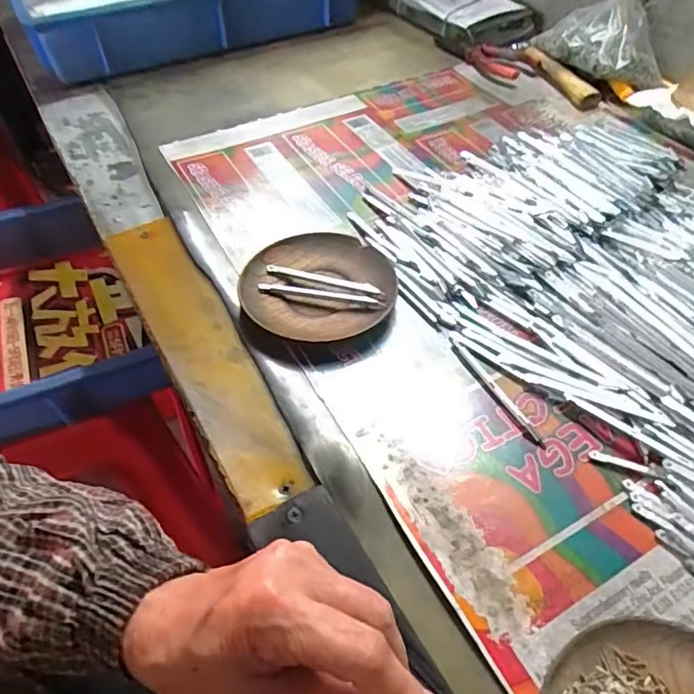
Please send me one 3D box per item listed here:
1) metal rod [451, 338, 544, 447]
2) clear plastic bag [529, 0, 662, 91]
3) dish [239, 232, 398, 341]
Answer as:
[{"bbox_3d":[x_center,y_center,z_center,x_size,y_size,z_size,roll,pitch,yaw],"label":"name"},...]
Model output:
[{"bbox_3d":[0.098,0.029,0.365,0.008,0.004,0.096,-25,54,-14],"label":"metal rod"},{"bbox_3d":[0.289,-0.363,0.605,0.073,0.117,0.157,-38,58,-25],"label":"clear plastic bag"},{"bbox_3d":[-0.019,-0.046,0.417,0.110,0.020,0.114,0,50,1],"label":"dish"}]

